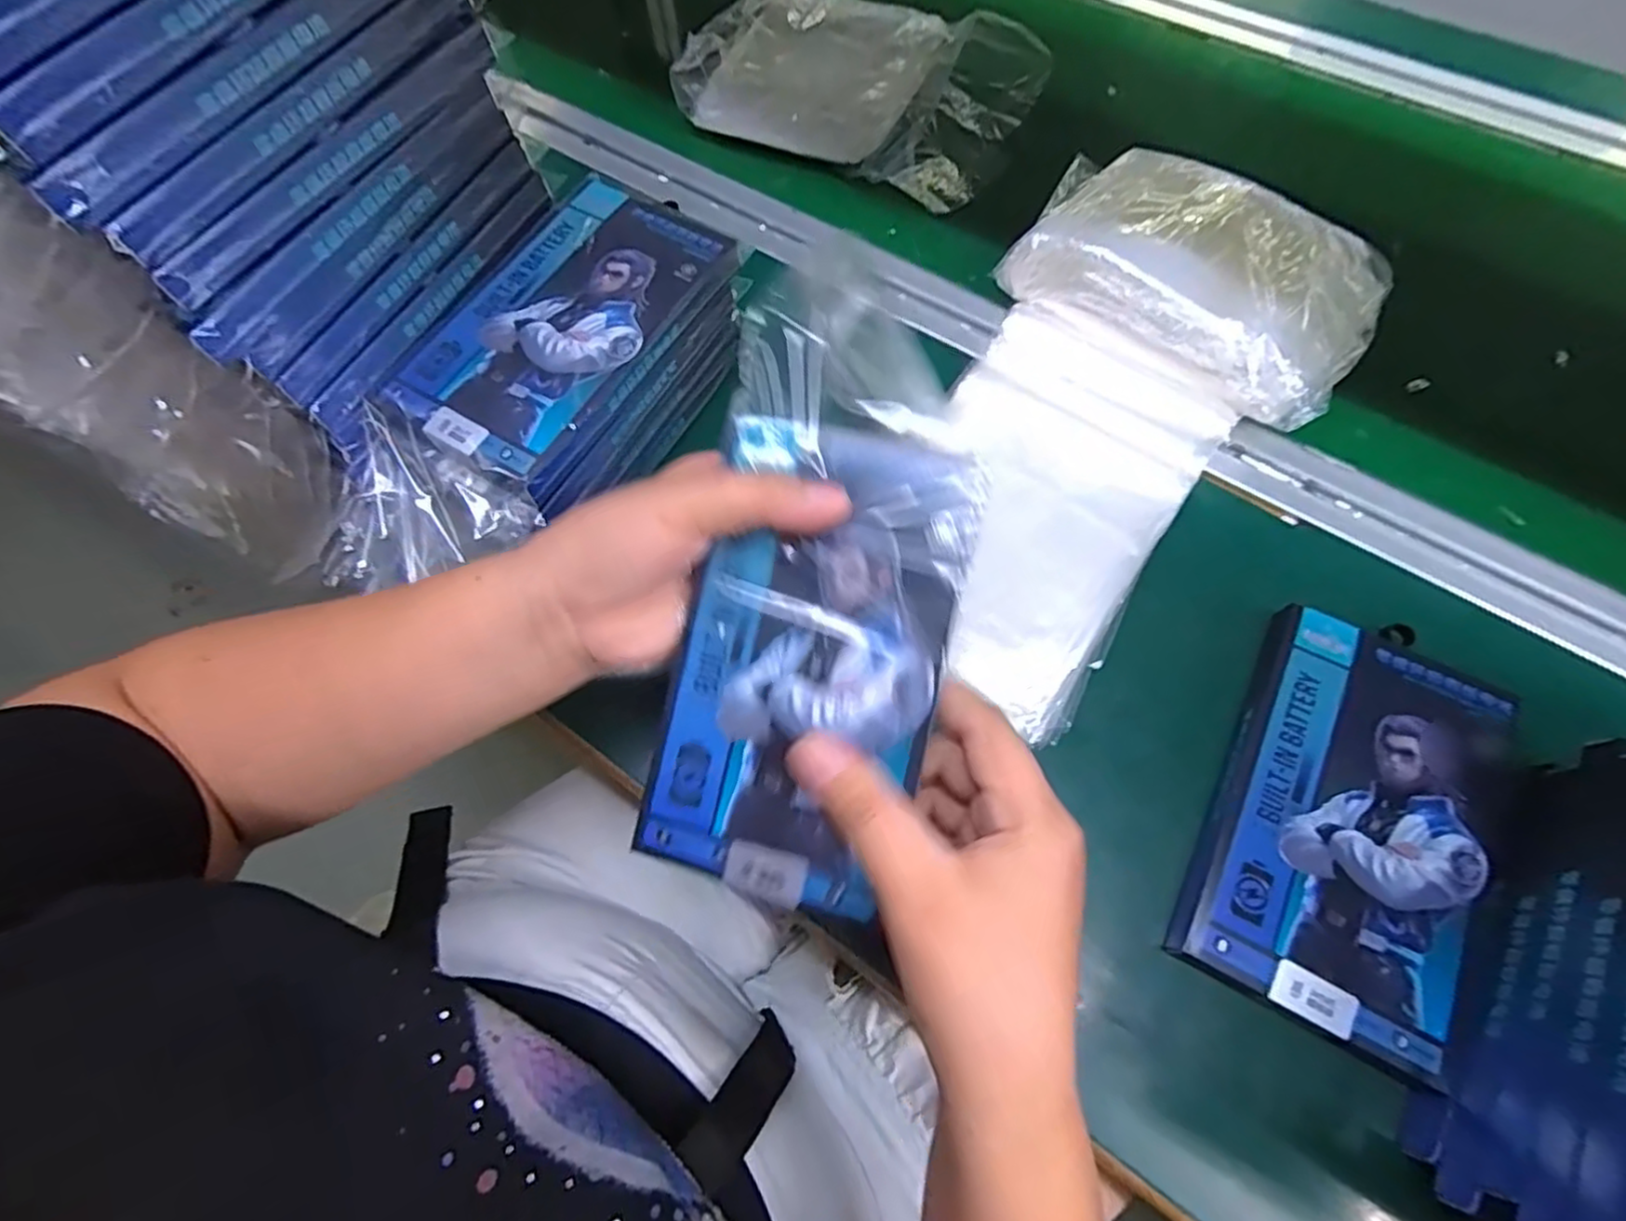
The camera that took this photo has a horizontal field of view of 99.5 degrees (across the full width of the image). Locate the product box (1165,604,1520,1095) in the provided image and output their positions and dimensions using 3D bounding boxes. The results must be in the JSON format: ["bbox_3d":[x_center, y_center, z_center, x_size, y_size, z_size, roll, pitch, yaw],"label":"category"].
[{"bbox_3d":[0.226,0.089,0.285,0.103,0.020,0.164,27,71,13],"label":"product box"}]

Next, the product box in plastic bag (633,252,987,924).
[{"bbox_3d":[0.003,-0.012,0.245,0.094,0.014,0.221,11,87,7],"label":"product box in plastic bag"}]

